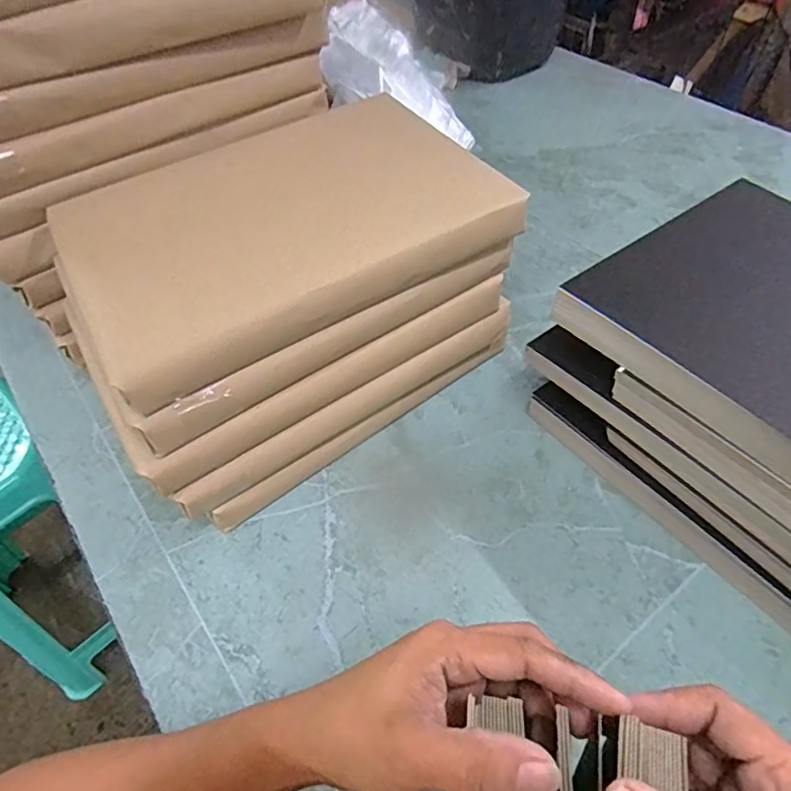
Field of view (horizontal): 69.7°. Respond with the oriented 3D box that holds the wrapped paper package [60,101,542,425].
[{"bbox_3d":[-0.115,-0.177,0.559,0.404,0.064,0.280,-25,53,-18],"label":"wrapped paper package"}]

